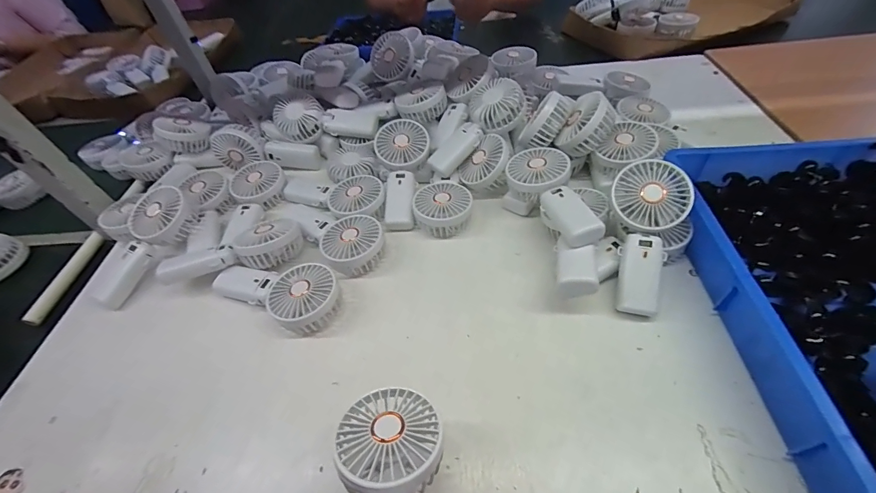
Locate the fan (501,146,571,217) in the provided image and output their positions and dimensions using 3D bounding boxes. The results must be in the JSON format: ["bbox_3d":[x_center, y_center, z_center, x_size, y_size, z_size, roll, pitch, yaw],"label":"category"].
[{"bbox_3d":[0.145,-0.091,0.550,0.091,0.083,0.091,9,51,14],"label":"fan"}]

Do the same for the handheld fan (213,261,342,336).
[{"bbox_3d":[-0.207,0.052,0.483,0.175,0.046,0.081,20,54,23],"label":"handheld fan"}]

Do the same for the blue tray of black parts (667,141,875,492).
[{"bbox_3d":[0.451,0.046,0.392,0.292,0.076,0.424,-3,49,4],"label":"blue tray of black parts"}]

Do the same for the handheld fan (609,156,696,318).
[{"bbox_3d":[0.249,-0.010,0.452,0.086,0.047,0.185,11,81,16],"label":"handheld fan"}]

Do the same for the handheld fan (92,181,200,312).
[{"bbox_3d":[-0.423,0.000,0.539,0.086,0.046,0.182,21,76,23],"label":"handheld fan"}]

